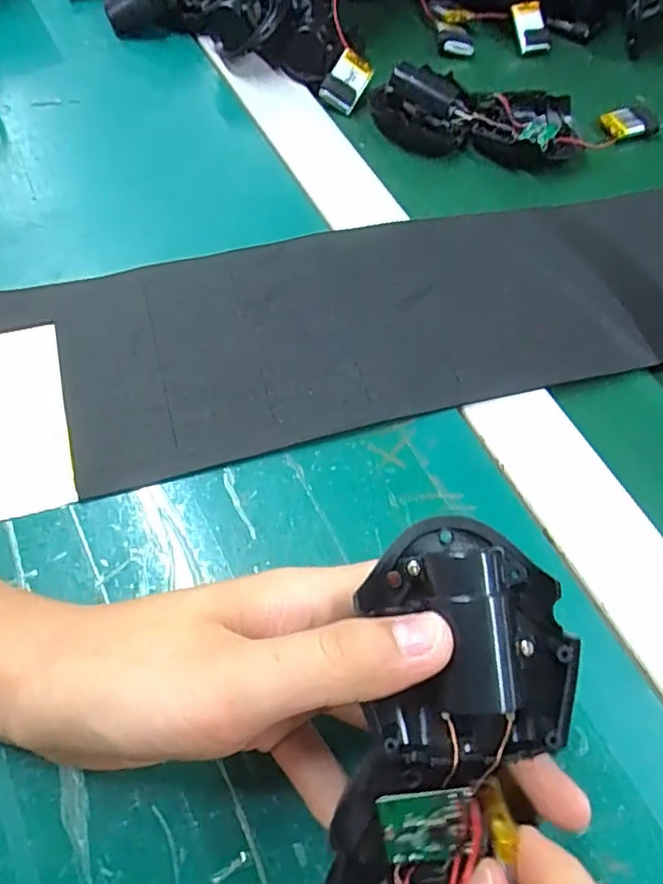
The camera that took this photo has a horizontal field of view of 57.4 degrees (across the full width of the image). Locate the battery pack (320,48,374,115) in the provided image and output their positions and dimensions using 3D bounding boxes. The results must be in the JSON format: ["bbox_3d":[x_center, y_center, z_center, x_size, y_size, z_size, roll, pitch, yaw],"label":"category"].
[{"bbox_3d":[0.009,-0.212,0.358,0.022,0.008,0.032,29,88,-19],"label":"battery pack"}]

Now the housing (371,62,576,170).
[{"bbox_3d":[0.081,-0.185,0.340,0.111,0.022,0.050,5,62,0],"label":"housing"}]

